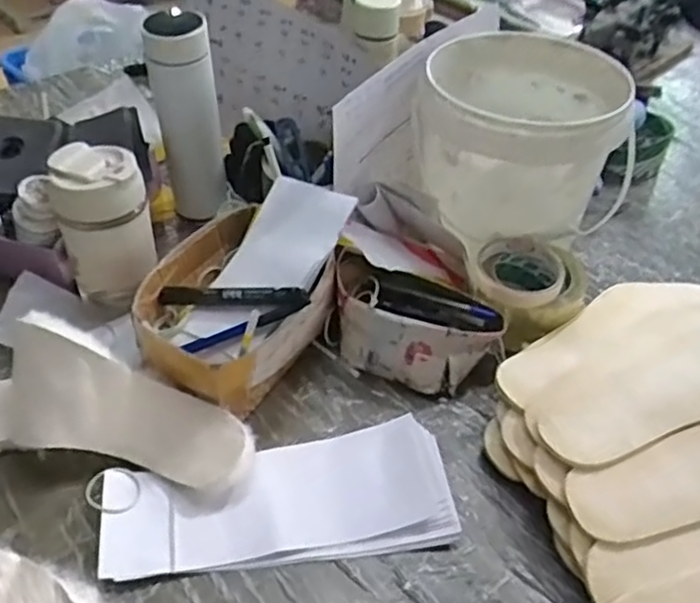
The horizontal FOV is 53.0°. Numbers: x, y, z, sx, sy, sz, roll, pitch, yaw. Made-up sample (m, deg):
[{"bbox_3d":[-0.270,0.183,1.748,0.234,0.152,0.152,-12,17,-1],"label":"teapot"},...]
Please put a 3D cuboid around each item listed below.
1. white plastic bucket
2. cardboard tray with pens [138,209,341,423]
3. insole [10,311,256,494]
[{"bbox_3d":[0.178,-0.175,0.753,0.215,0.146,0.210,4,43,0],"label":"white plastic bucket"},{"bbox_3d":[-0.111,0.012,0.652,0.152,0.104,0.180,24,47,21],"label":"cardboard tray with pens"},{"bbox_3d":[-0.182,0.094,0.565,0.208,0.096,0.033,24,4,-2],"label":"insole"}]

